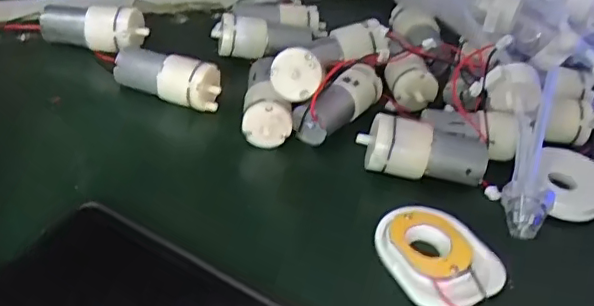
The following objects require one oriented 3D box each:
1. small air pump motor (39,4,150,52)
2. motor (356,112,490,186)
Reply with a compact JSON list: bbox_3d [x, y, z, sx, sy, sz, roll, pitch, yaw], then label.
[{"bbox_3d":[-0.132,-0.083,0.374,0.065,0.022,0.024,11,38,5],"label":"small air pump motor"},{"bbox_3d":[0.068,-0.002,0.306,0.067,0.024,0.024,8,38,1],"label":"motor"}]

